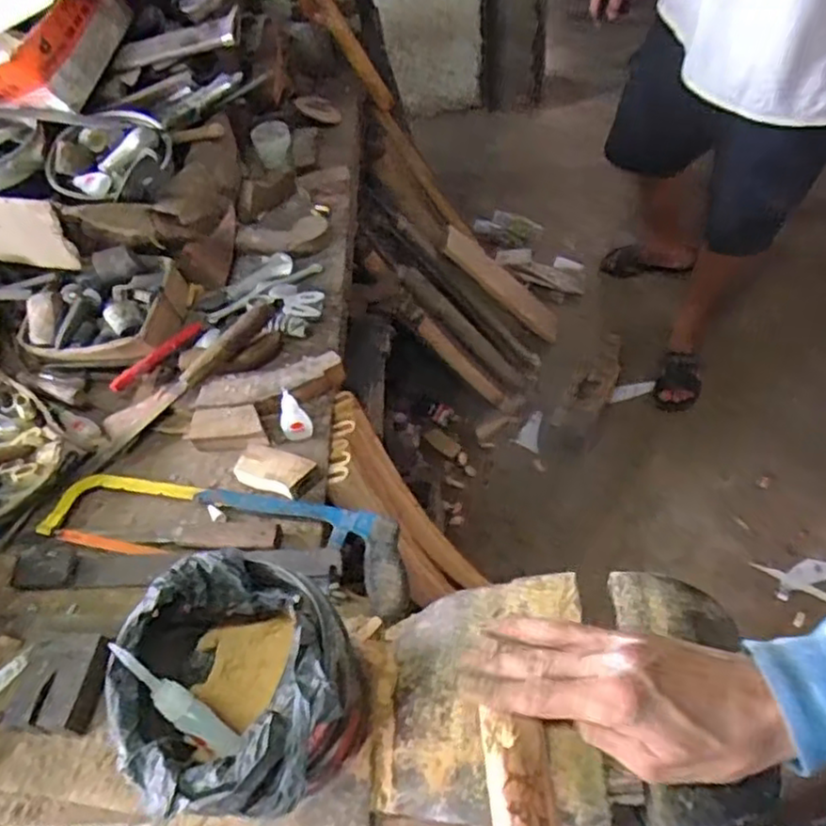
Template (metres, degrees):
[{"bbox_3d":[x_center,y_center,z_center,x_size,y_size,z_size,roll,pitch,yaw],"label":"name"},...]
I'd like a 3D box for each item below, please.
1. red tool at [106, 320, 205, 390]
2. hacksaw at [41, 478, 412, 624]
[{"bbox_3d":[-0.341,-0.078,0.916,0.017,0.017,0.144,36,63,26],"label":"red tool"},{"bbox_3d":[-0.210,0.128,0.748,0.433,0.034,0.115,8,54,13],"label":"hacksaw"}]

